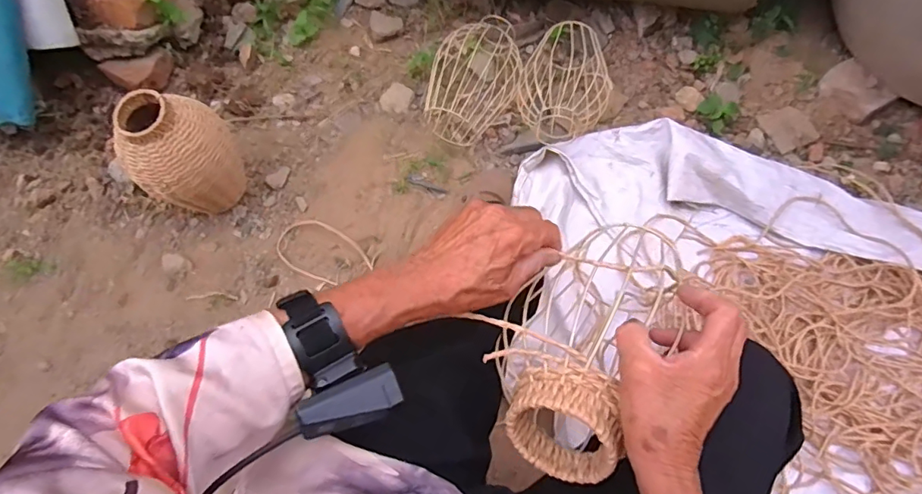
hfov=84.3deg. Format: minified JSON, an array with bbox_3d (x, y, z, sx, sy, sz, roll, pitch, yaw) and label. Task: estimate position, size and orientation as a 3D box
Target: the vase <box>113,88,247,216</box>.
[{"bbox_3d":[-0.482,-0.147,0.910,0.164,0.256,0.135,-25,64,-13],"label":"vase"}]

